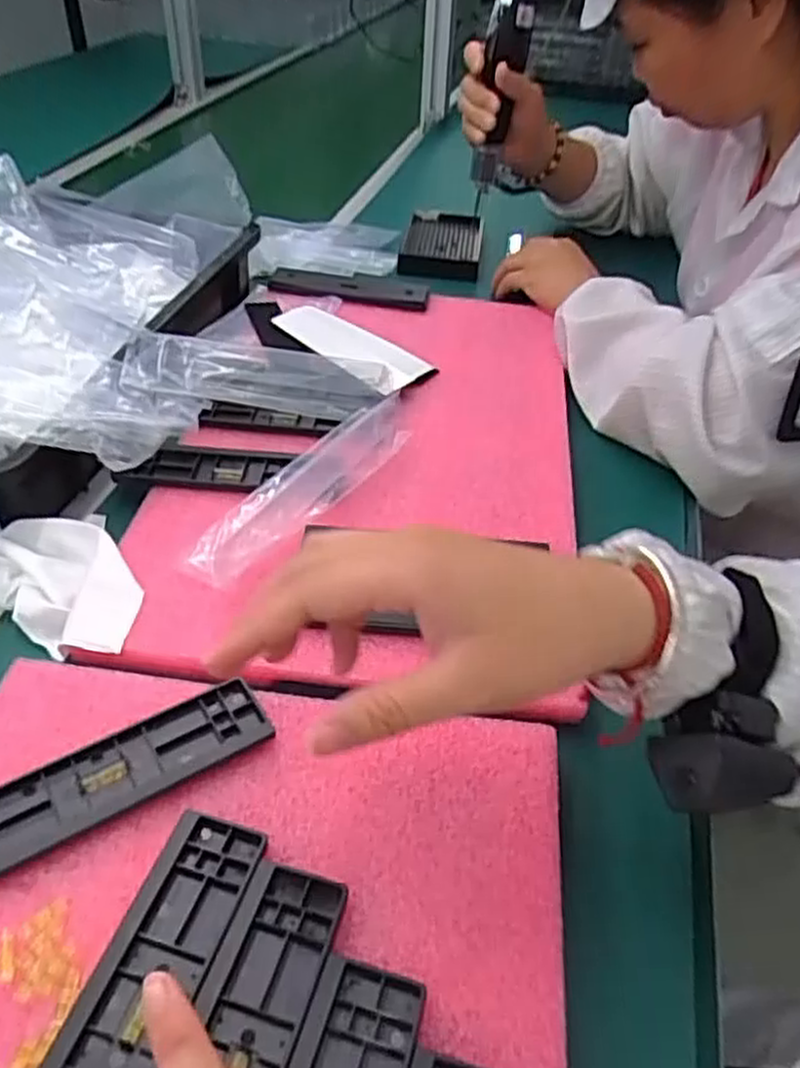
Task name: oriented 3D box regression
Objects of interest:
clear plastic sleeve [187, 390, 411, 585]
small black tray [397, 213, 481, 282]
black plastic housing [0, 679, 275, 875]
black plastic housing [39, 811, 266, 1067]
[{"bbox_3d":[-0.057,-0.043,0.544,0.057,0.023,0.227,26,47,24],"label":"clear plastic sleeve"},{"bbox_3d":[0.049,-0.341,0.909,0.088,0.028,0.155,7,40,2],"label":"small black tray"},{"bbox_3d":[-0.142,0.118,0.376,0.160,0.007,0.042,-23,48,-26],"label":"black plastic housing"},{"bbox_3d":[-0.104,0.182,0.300,0.043,0.005,0.157,16,42,13],"label":"black plastic housing"}]

